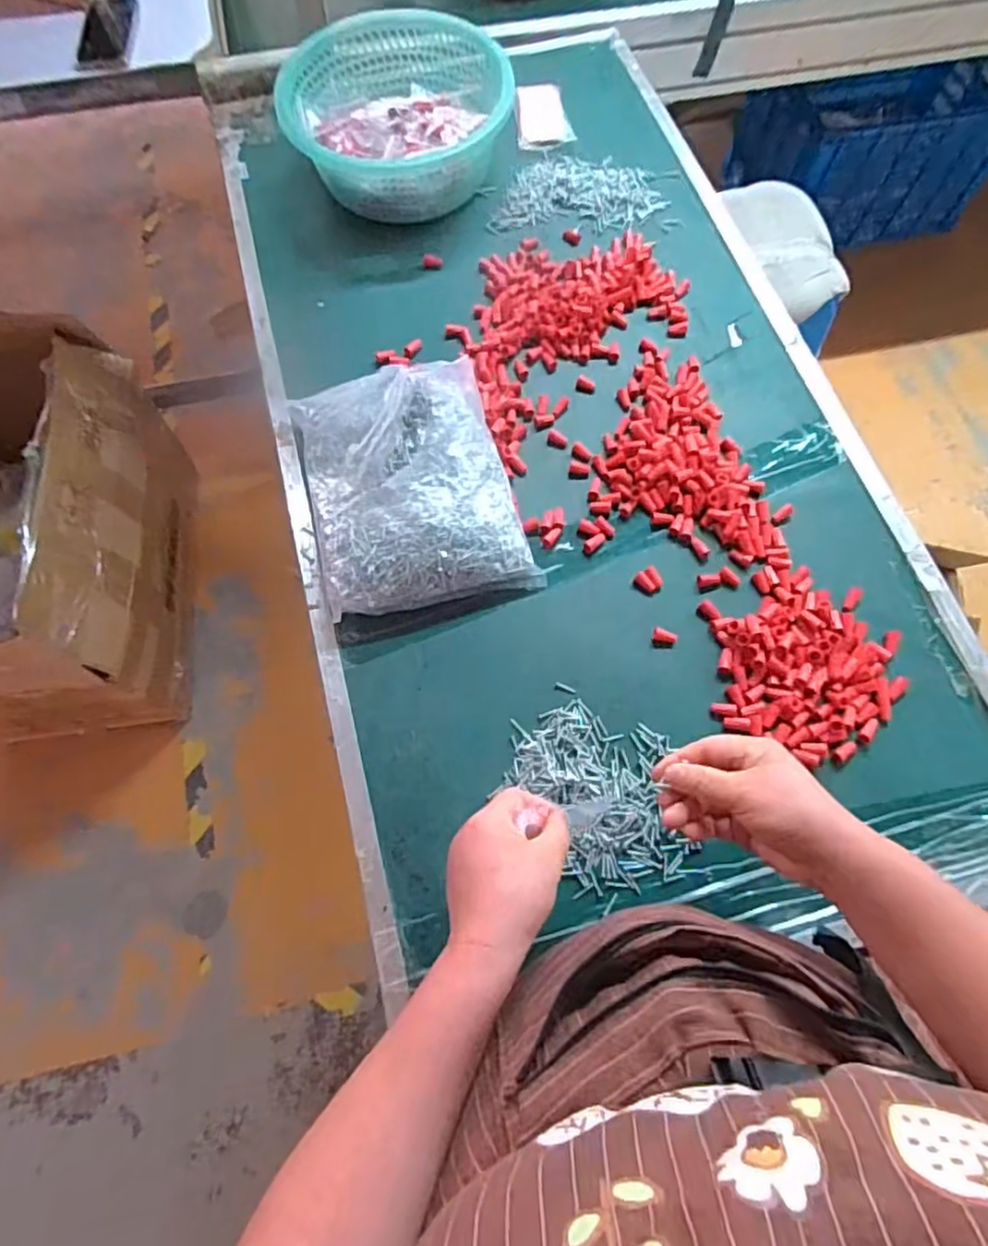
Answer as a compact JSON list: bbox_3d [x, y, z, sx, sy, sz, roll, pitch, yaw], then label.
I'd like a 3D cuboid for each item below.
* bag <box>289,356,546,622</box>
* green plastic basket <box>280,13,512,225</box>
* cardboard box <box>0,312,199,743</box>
[{"bbox_3d":[-0.087,-0.144,0.648,0.201,0.074,0.257,-14,69,-5],"label":"bag"},{"bbox_3d":[-0.110,-0.633,0.816,0.249,0.097,0.284,35,73,13],"label":"green plastic basket"},{"bbox_3d":[-0.850,-0.180,1.213,0.439,0.437,0.703,-4,69,-2],"label":"cardboard box"}]

